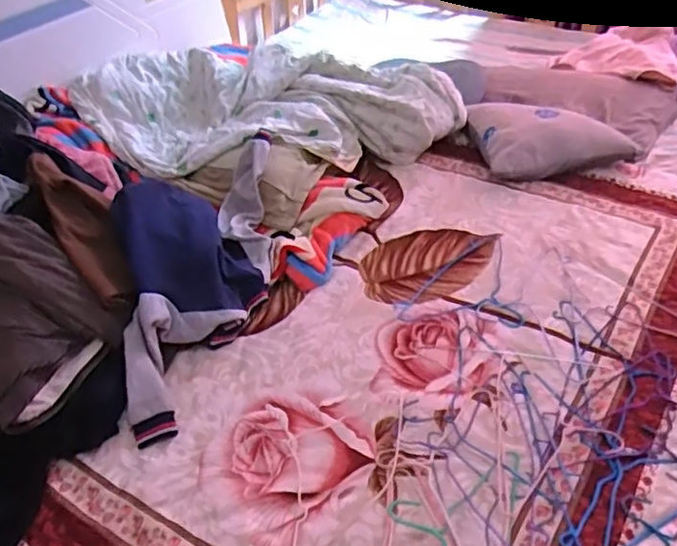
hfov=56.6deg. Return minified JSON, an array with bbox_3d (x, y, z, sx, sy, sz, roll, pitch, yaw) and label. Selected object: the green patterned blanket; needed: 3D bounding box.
[{"bbox_3d":[-0.211,-0.524,1.911,1.137,0.203,0.608,-6,41,-3],"label":"green patterned blanket"}]

